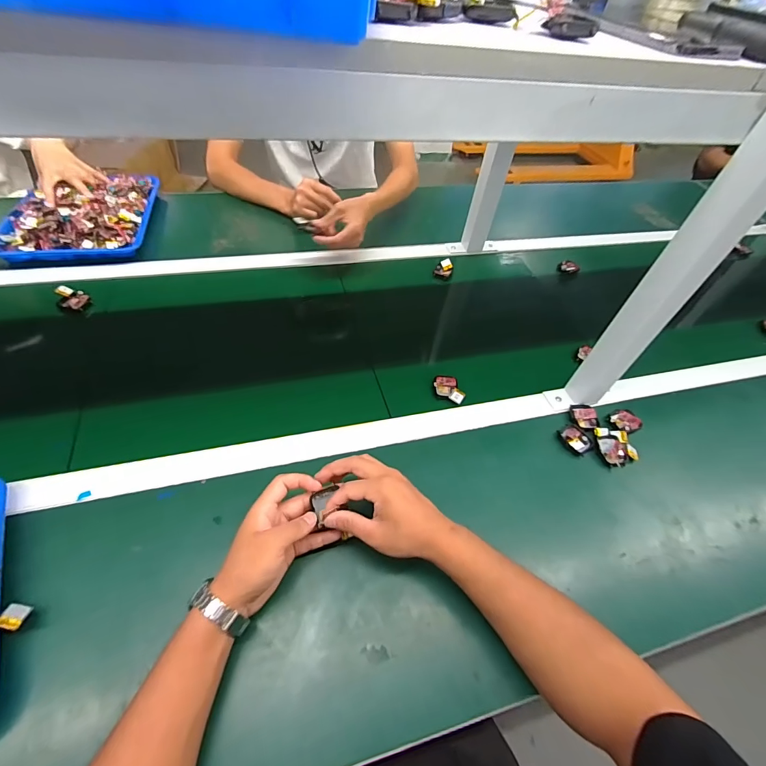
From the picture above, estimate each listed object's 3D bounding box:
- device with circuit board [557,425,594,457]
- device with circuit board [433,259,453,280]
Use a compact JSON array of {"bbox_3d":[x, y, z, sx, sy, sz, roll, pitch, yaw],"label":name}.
[{"bbox_3d":[0.284,0.083,0.568,0.039,0.010,0.047,-18,55,-20],"label":"device with circuit board"},{"bbox_3d":[0.128,-0.240,0.812,0.034,0.021,0.044,17,51,7],"label":"device with circuit board"}]

